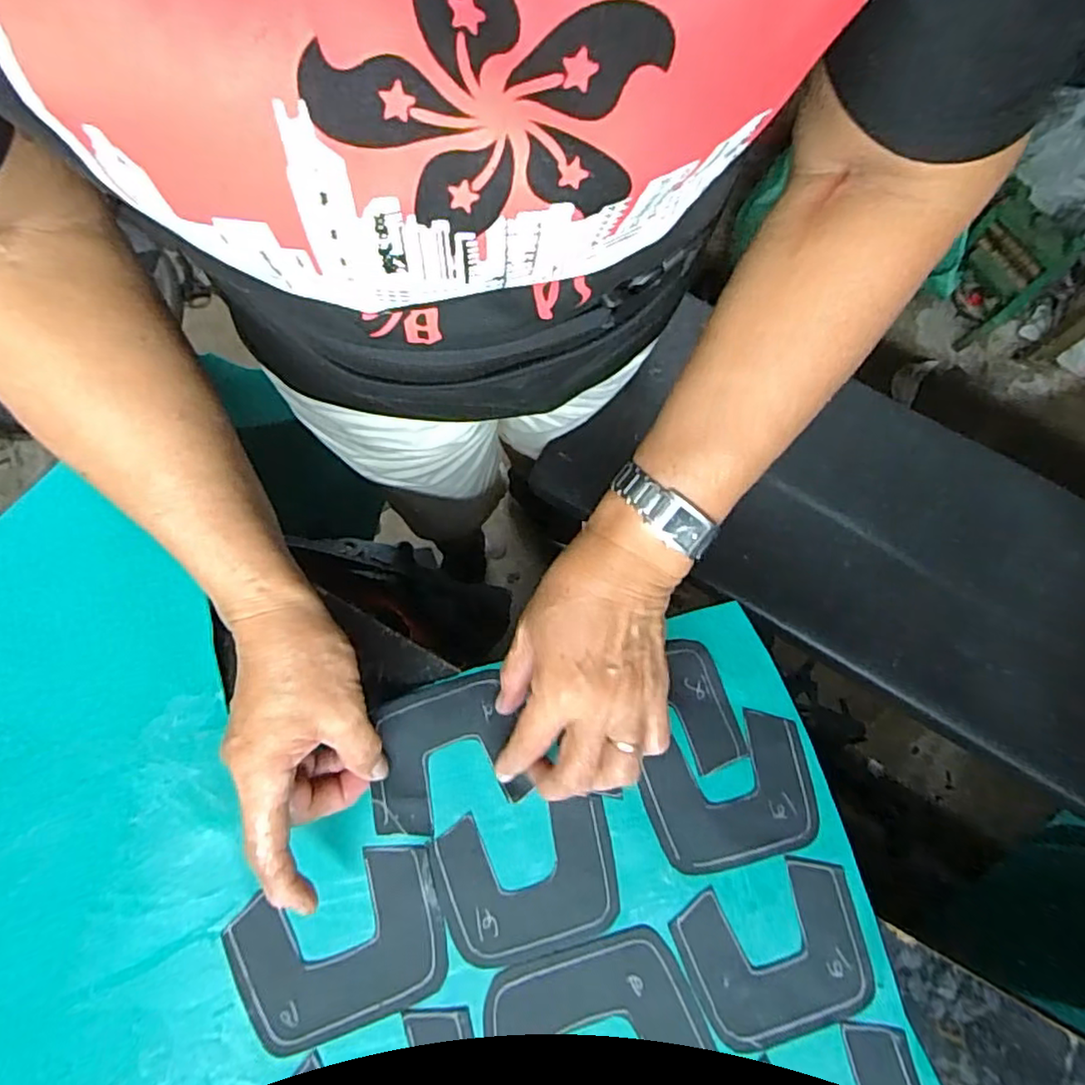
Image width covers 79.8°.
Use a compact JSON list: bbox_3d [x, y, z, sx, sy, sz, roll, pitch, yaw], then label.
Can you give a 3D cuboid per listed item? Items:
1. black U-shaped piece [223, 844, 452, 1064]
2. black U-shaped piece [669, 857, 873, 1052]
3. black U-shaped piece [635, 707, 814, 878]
[{"bbox_3d":[-0.109,0.221,0.354,0.113,0.005,0.078,-22,76,-6],"label":"black U-shaped piece"},{"bbox_3d":[0.127,0.220,0.348,0.095,0.006,0.075,-20,76,-5],"label":"black U-shaped piece"},{"bbox_3d":[0.107,0.142,0.373,0.093,0.008,0.079,-11,75,-3],"label":"black U-shaped piece"}]

